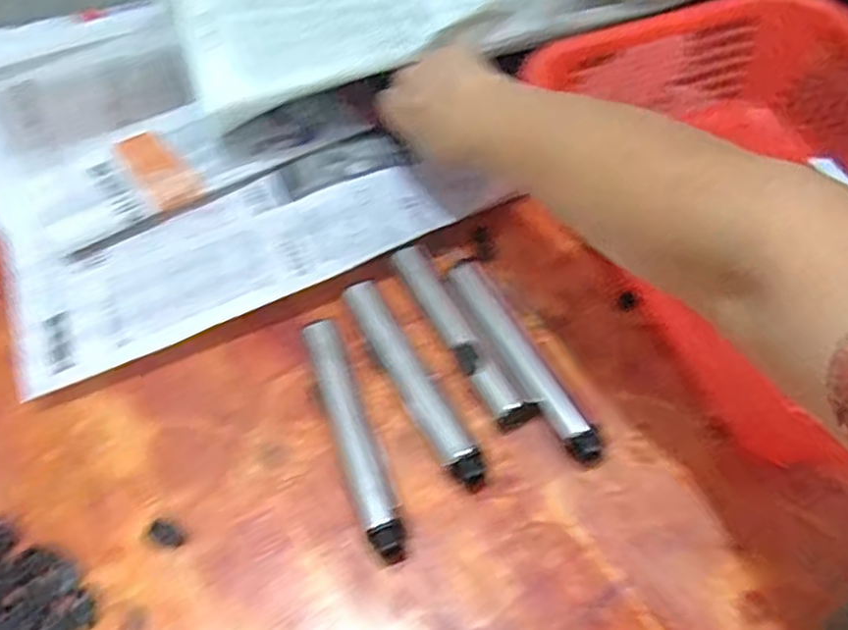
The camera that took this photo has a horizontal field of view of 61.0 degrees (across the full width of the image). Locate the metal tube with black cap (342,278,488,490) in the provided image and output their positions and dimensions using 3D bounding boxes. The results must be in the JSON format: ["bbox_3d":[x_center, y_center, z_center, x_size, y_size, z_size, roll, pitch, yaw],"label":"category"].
[{"bbox_3d":[-0.007,0.039,0.451,0.023,0.016,0.151,-25,60,-15],"label":"metal tube with black cap"}]

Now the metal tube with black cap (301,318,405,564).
[{"bbox_3d":[-0.043,0.070,0.434,0.022,0.017,0.155,-17,58,-11],"label":"metal tube with black cap"}]

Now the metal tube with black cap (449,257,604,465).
[{"bbox_3d":[0.061,0.026,0.460,0.022,0.016,0.155,-24,60,-14],"label":"metal tube with black cap"}]

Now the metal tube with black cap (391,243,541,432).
[{"bbox_3d":[0.022,0.008,0.467,0.023,0.016,0.150,-26,61,-16],"label":"metal tube with black cap"}]

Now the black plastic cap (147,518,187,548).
[{"bbox_3d":[-0.147,0.125,0.410,0.024,0.004,0.013,17,59,11],"label":"black plastic cap"}]

